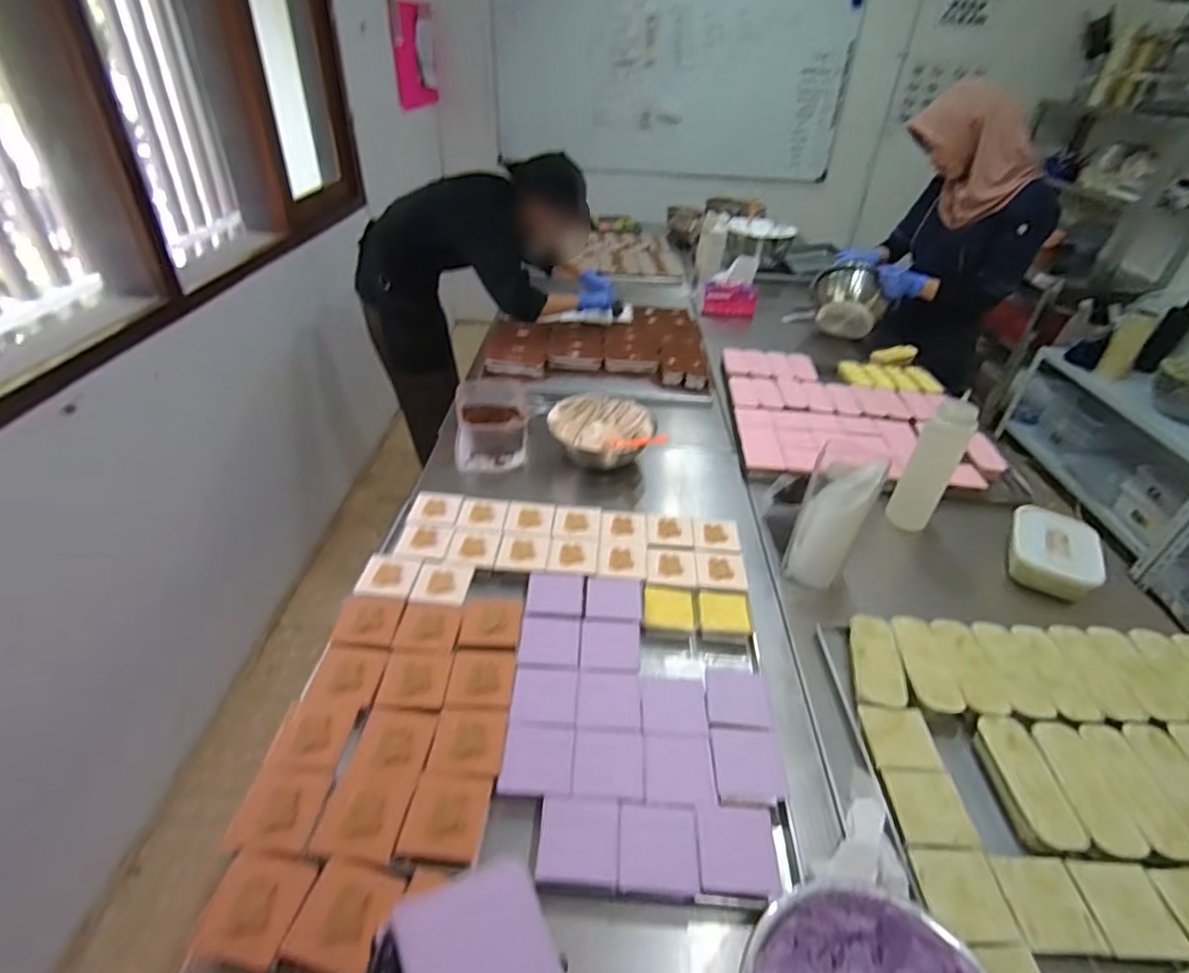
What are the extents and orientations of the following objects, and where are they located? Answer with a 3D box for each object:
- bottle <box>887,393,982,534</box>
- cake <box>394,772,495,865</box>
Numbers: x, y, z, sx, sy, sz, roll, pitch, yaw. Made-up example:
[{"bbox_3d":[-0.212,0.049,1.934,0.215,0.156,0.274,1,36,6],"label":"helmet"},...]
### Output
[{"bbox_3d":[0.628,-0.034,1.106,0.080,0.261,0.071,26,42,26],"label":"bottle"},{"bbox_3d":[-0.161,0.363,0.650,0.083,0.020,0.087,6,38,5],"label":"cake"}]

